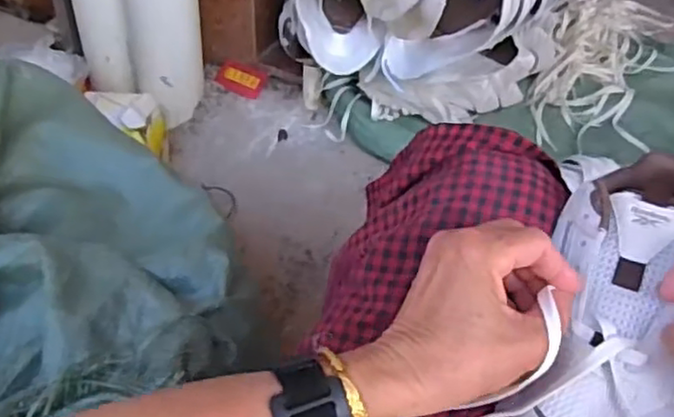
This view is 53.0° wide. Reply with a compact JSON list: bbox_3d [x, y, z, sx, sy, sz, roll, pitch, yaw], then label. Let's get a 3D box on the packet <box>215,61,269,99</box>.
[{"bbox_3d":[-0.164,-0.221,1.155,0.087,0.011,0.051,21,80,13],"label":"packet"}]

